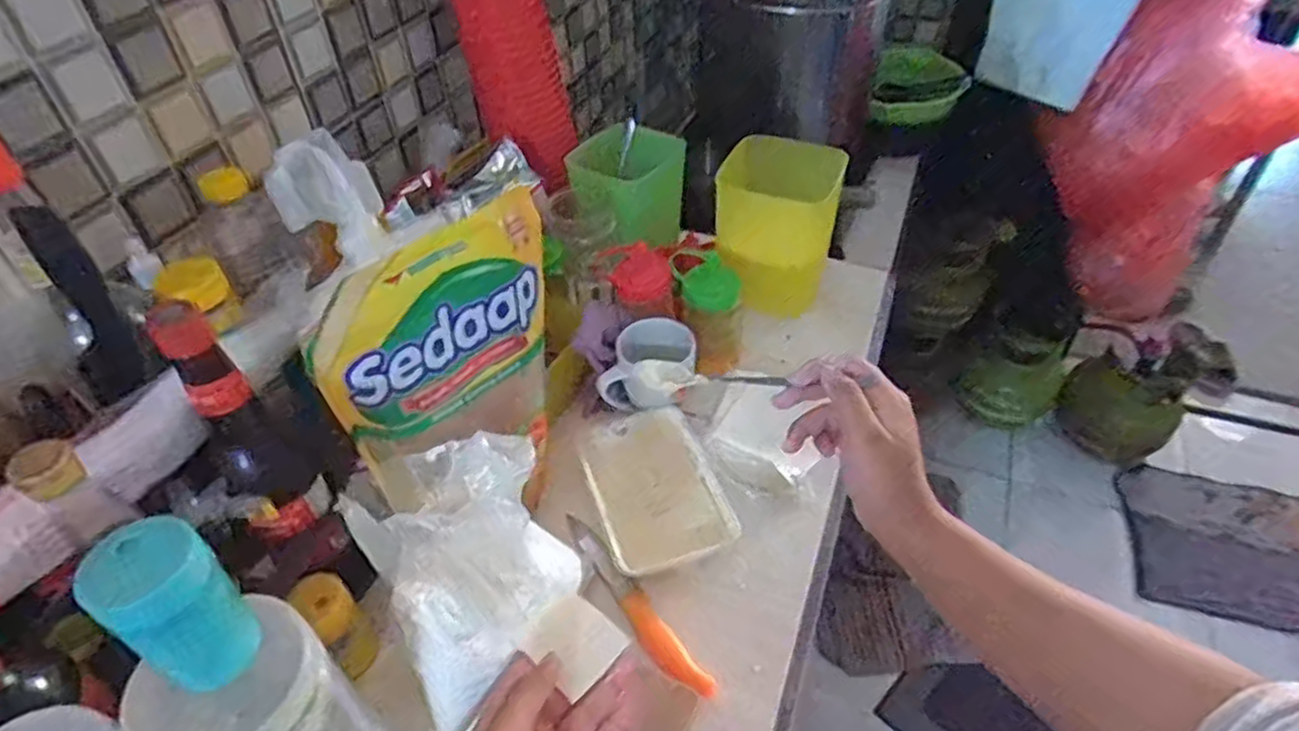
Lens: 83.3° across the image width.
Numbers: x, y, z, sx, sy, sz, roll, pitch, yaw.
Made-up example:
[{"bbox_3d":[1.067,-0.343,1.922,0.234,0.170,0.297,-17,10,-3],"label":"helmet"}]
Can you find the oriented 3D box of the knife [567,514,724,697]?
[{"bbox_3d":[-0.017,0.199,0.621,0.029,0.023,0.201,-27,50,-23],"label":"knife"}]

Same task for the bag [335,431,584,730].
[{"bbox_3d":[-0.130,0.144,0.548,0.133,0.186,0.141,-22,48,-19],"label":"bag"}]

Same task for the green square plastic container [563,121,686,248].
[{"bbox_3d":[-0.019,-0.217,0.885,0.106,0.107,0.121,33,55,30],"label":"green square plastic container"}]

